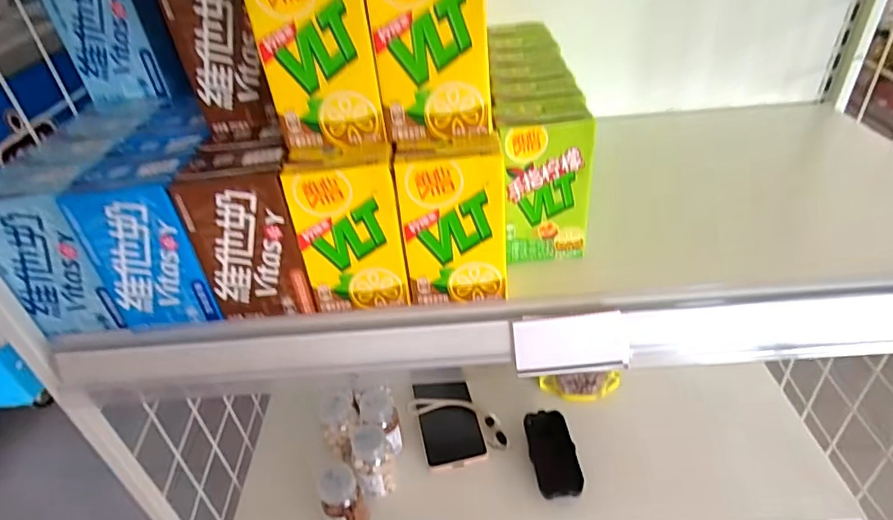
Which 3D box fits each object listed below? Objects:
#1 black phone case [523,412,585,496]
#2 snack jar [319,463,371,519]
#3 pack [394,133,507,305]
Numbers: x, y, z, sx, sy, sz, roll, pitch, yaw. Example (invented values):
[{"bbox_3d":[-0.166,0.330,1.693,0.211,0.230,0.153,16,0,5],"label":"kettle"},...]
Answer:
[{"bbox_3d":[0.126,0.227,0.630,0.051,0.010,0.109,-6,39,-1],"label":"black phone case"},{"bbox_3d":[-0.111,0.261,0.571,0.045,0.082,0.043,-10,39,-6],"label":"snack jar"},{"bbox_3d":[0.005,-0.025,0.342,0.064,0.103,0.038,-3,39,2],"label":"pack"}]

